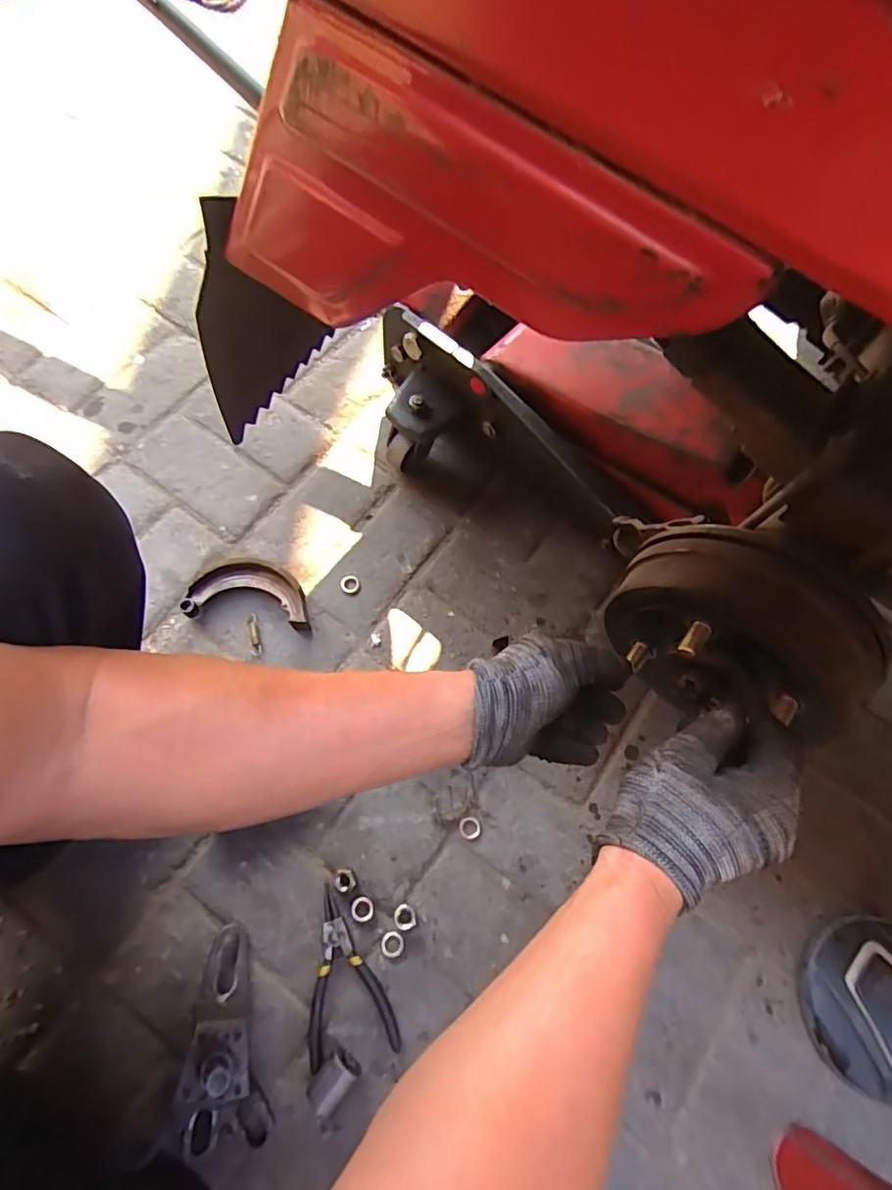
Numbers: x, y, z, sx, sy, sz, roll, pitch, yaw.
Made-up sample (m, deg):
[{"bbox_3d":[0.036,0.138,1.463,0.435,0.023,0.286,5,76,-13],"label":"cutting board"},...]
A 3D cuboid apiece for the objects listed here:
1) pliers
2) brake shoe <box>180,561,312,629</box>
[{"bbox_3d":[-0.097,0.354,0.534,0.079,0.013,0.143,-12,69,-7],"label":"pliers"},{"bbox_3d":[-0.222,0.000,0.650,0.143,0.029,0.068,8,68,1],"label":"brake shoe"}]

